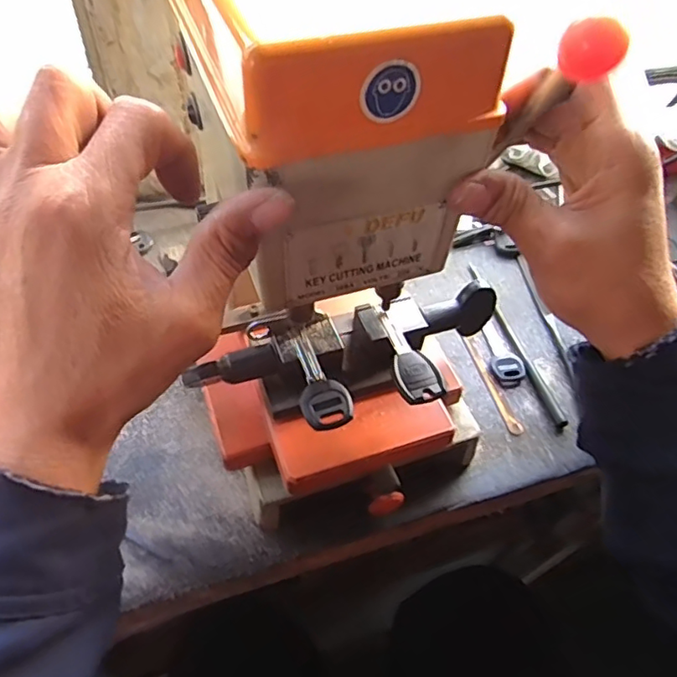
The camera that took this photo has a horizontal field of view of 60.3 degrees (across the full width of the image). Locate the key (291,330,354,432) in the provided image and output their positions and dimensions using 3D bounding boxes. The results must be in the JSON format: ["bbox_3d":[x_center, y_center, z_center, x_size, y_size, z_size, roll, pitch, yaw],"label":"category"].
[{"bbox_3d":[-0.012,0.021,0.325,0.026,0.006,0.064,-17,51,-6],"label":"key"}]

